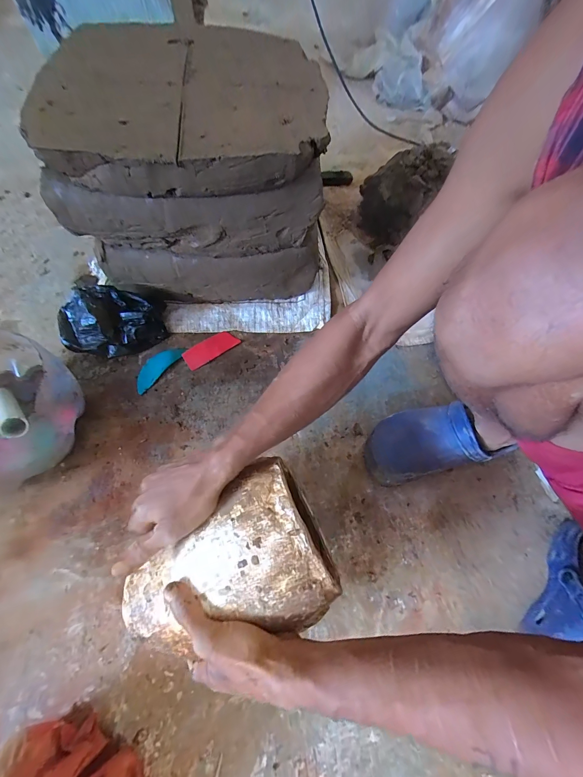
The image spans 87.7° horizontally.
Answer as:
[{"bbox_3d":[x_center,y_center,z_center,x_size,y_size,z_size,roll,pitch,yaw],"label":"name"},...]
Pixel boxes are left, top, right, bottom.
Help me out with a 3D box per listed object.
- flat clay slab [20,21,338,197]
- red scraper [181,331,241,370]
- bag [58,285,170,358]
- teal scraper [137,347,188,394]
[{"bbox_3d":[-0.158,-0.429,0.467,0.410,0.078,0.338,4,64,0],"label":"flat clay slab"},{"bbox_3d":[-0.163,-0.082,0.606,0.108,0.004,0.048,-33,69,-16],"label":"red scraper"},{"bbox_3d":[-0.343,-0.126,0.576,0.181,0.089,0.100,-17,66,-10],"label":"bag"},{"bbox_3d":[-0.260,-0.044,0.586,0.042,0.007,0.114,35,68,14],"label":"teal scraper"}]

